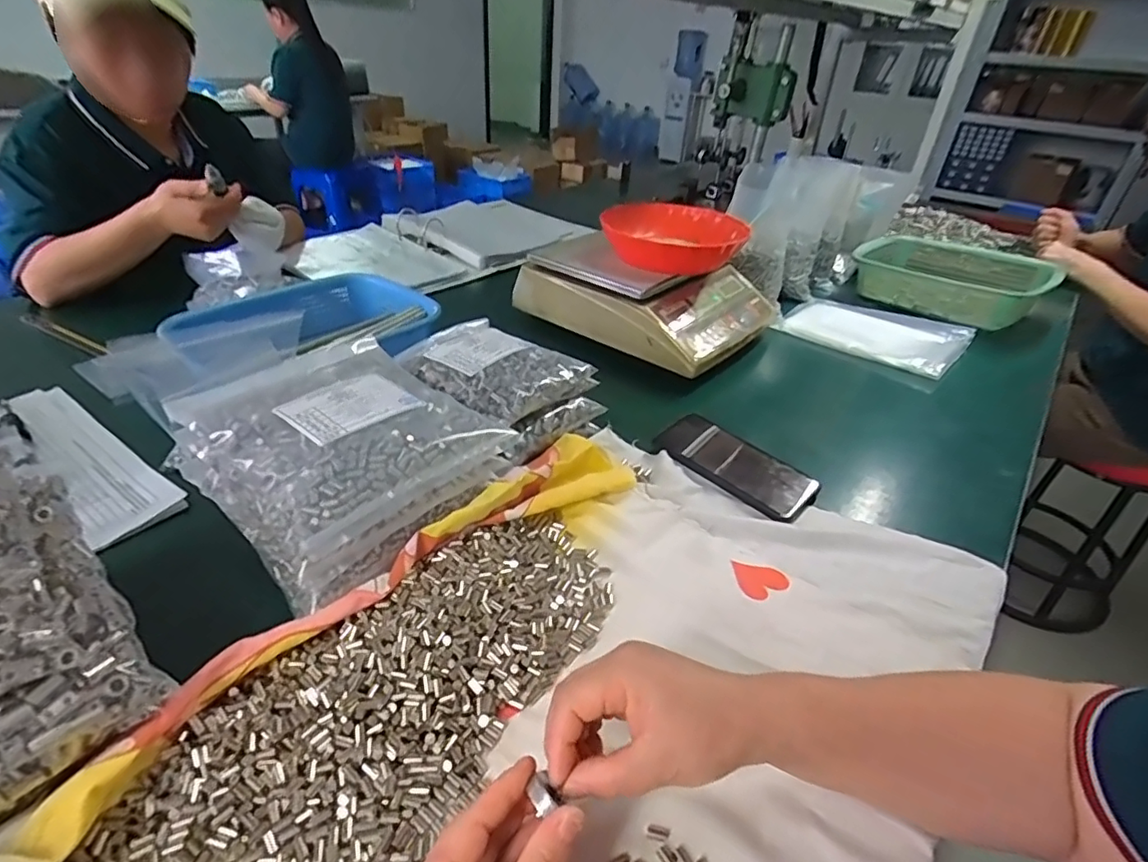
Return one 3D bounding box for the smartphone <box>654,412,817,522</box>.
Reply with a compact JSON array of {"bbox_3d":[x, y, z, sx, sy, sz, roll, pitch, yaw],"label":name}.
[{"bbox_3d":[0.168,0.034,0.595,0.076,0.015,0.166,-27,46,-36],"label":"smartphone"}]

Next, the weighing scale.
[{"bbox_3d":[0.118,-0.218,0.888,0.330,0.093,0.276,26,41,28],"label":"weighing scale"}]

